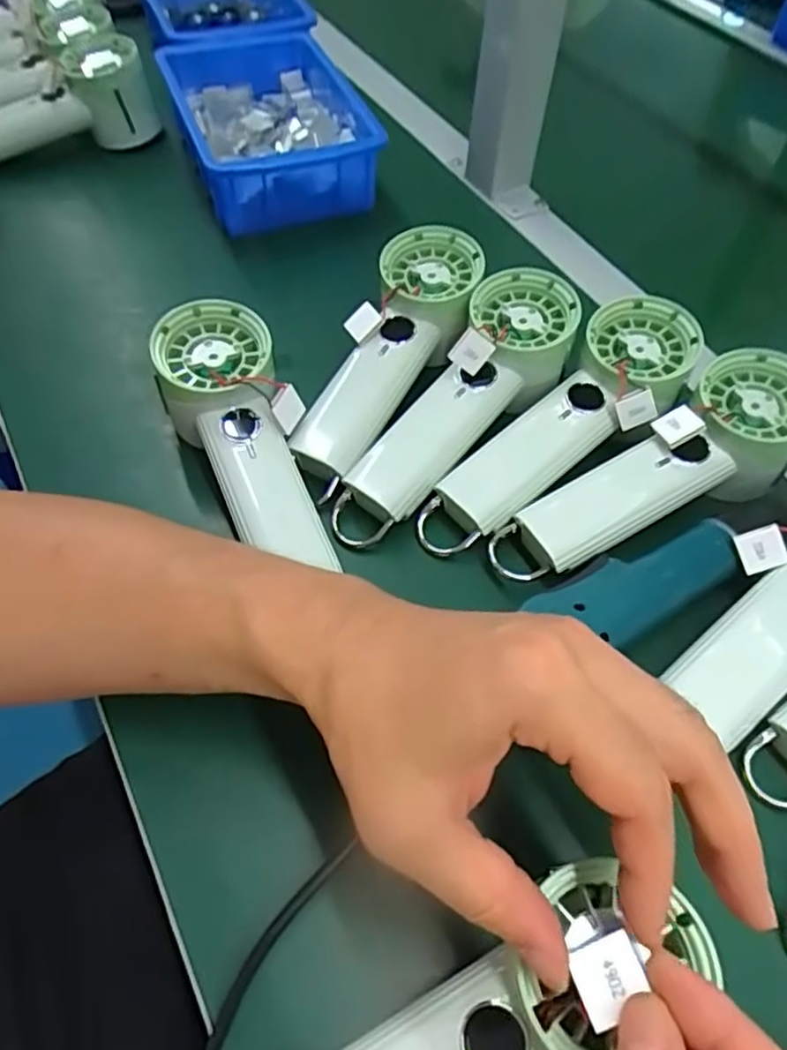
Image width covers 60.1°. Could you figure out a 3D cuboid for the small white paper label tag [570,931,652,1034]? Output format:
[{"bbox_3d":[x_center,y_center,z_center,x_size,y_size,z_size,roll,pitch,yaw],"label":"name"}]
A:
[{"bbox_3d":[0.063,0.132,0.197,0.020,0.004,0.019,-28,53,4],"label":"small white paper label tag"}]

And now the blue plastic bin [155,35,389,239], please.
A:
[{"bbox_3d":[-0.099,-0.319,0.548,0.143,0.062,0.203,-16,58,-12],"label":"blue plastic bin"}]

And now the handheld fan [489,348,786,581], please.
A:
[{"bbox_3d":[0.141,-0.025,0.370,0.198,0.048,0.062,-30,62,-6],"label":"handheld fan"}]

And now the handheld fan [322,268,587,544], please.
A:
[{"bbox_3d":[0.035,-0.070,0.381,0.063,0.047,0.197,36,77,20],"label":"handheld fan"}]

